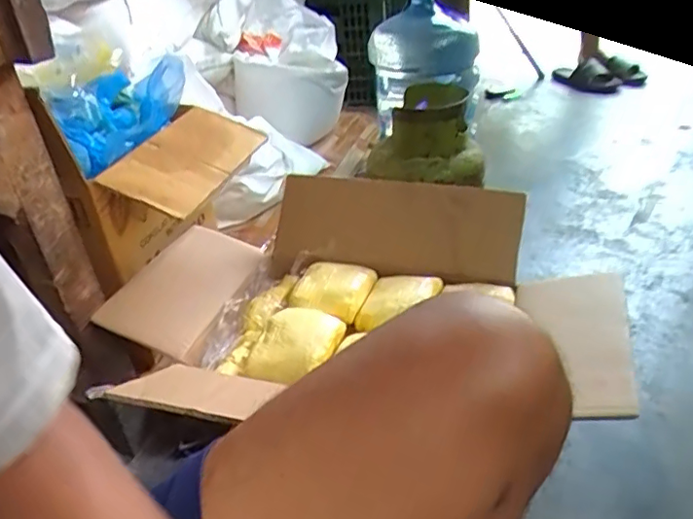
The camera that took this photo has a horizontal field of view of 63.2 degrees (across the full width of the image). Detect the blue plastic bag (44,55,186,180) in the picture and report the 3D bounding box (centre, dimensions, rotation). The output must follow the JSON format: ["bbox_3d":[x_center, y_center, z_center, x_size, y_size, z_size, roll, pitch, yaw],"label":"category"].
[{"bbox_3d":[-0.303,-0.217,0.786,0.099,0.101,0.298,-6,32,-1],"label":"blue plastic bag"}]

